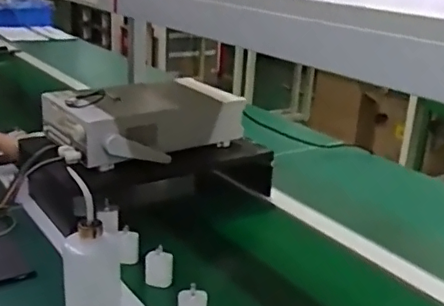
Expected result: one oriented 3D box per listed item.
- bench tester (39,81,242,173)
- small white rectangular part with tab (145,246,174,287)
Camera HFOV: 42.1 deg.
[{"bbox_3d":[-0.152,-0.068,1.148,0.357,0.098,0.208,-12,24,-36],"label":"bench tester"},{"bbox_3d":[-0.101,0.183,0.924,0.044,0.059,0.018,1,19,-5],"label":"small white rectangular part with tab"}]

